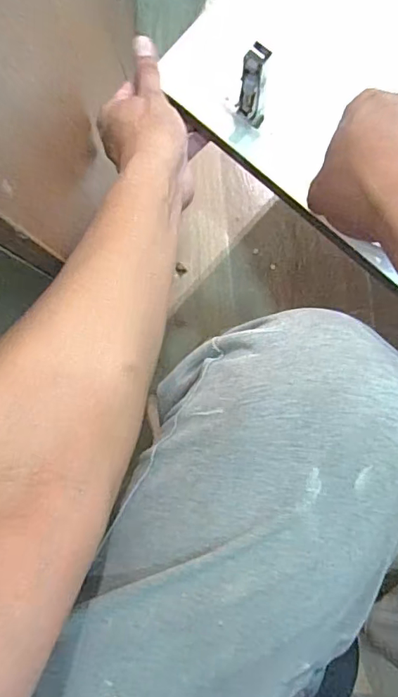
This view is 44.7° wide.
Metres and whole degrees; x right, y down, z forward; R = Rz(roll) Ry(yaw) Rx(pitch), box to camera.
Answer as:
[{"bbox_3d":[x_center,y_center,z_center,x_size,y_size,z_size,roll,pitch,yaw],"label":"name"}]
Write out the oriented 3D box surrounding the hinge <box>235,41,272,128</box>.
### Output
[{"bbox_3d":[0.041,-0.196,0.364,0.019,0.068,0.021,15,86,5],"label":"hinge"}]

